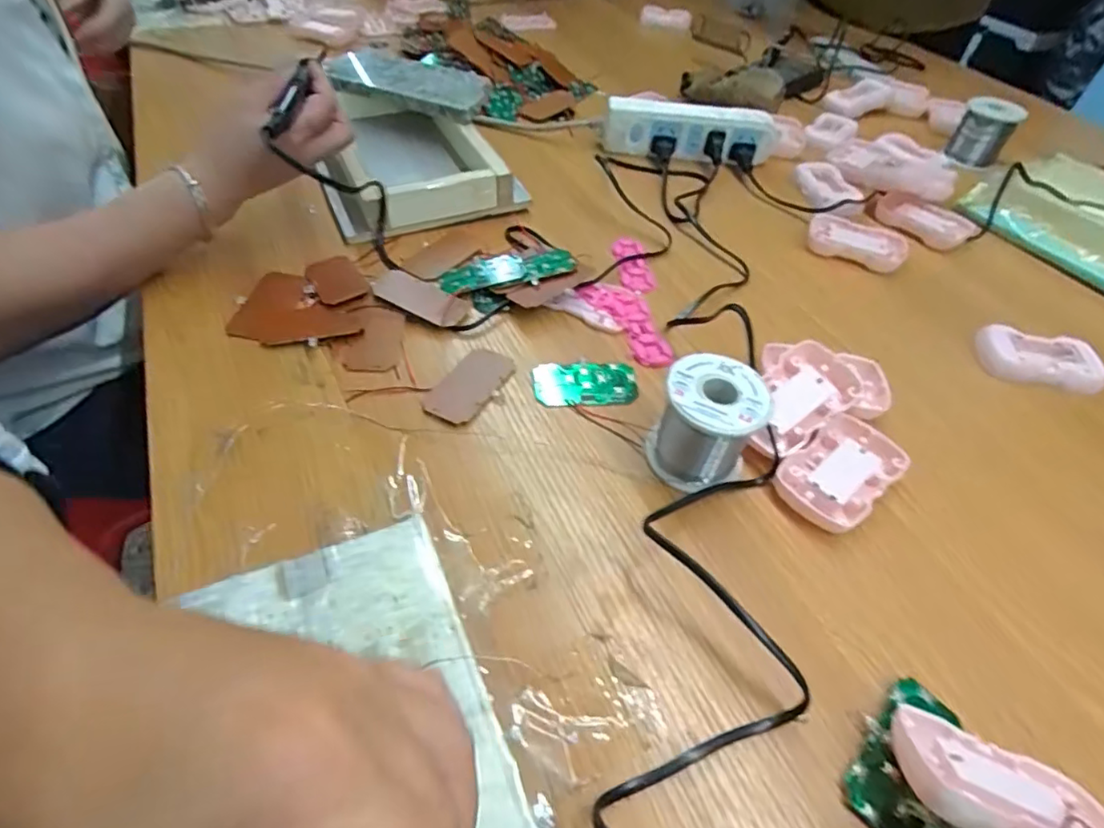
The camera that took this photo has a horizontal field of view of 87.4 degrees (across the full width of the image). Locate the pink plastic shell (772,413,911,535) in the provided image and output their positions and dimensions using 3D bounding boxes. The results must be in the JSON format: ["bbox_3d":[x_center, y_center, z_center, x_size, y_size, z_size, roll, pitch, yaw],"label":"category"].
[{"bbox_3d":[0.186,0.036,0.370,0.090,0.013,0.054,-30,57,-26],"label":"pink plastic shell"}]

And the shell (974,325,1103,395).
[{"bbox_3d":[0.390,-0.045,0.461,0.081,0.019,0.044,15,50,8],"label":"shell"}]

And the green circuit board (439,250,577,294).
[{"bbox_3d":[-0.038,-0.123,0.489,0.112,0.005,0.042,-11,52,-2],"label":"green circuit board"}]

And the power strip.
[{"bbox_3d":[0.158,-0.316,0.649,0.197,0.049,0.038,2,49,-2],"label":"power strip"}]

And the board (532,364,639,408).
[{"bbox_3d":[0.024,-0.022,0.417,0.074,0.006,0.038,-3,50,-7],"label":"board"}]

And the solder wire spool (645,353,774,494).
[{"bbox_3d":[0.096,0.006,0.360,0.060,0.062,0.059,22,51,14],"label":"solder wire spool"}]

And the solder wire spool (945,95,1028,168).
[{"bbox_3d":[0.526,-0.344,0.703,0.057,0.064,0.057,34,55,23],"label":"solder wire spool"}]

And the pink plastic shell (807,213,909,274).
[{"bbox_3d":[0.296,-0.169,0.560,0.091,0.011,0.068,20,51,13],"label":"pink plastic shell"}]

